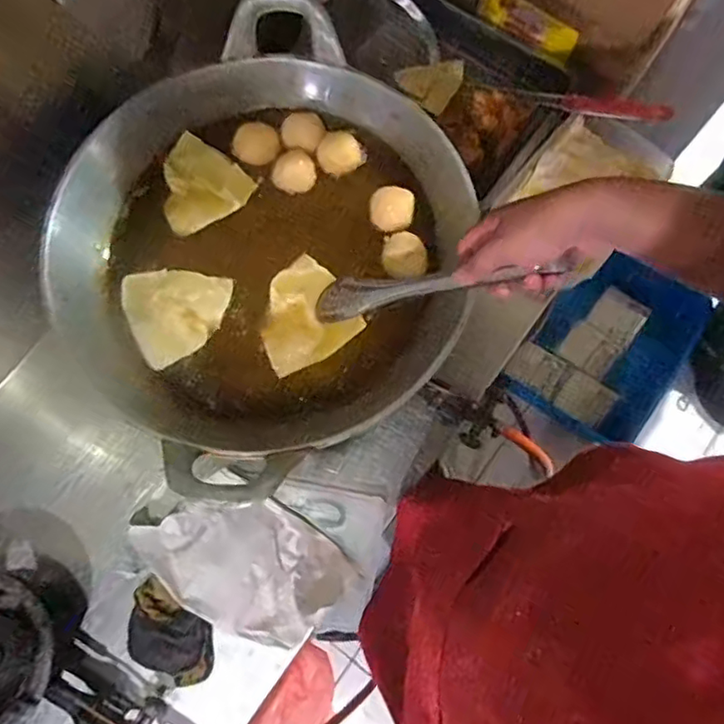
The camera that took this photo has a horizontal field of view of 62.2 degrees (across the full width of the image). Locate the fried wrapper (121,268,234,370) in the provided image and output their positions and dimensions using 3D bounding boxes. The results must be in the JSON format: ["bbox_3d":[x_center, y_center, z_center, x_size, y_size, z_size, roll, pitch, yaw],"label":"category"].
[{"bbox_3d":[-0.201,-0.061,0.671,0.113,0.016,0.111,-28,76,-5],"label":"fried wrapper"}]

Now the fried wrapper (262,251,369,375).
[{"bbox_3d":[-0.067,-0.053,0.666,0.105,0.012,0.111,-30,76,-6],"label":"fried wrapper"}]

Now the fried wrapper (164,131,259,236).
[{"bbox_3d":[-0.197,-0.212,0.709,0.104,0.015,0.116,-41,78,-9],"label":"fried wrapper"}]

